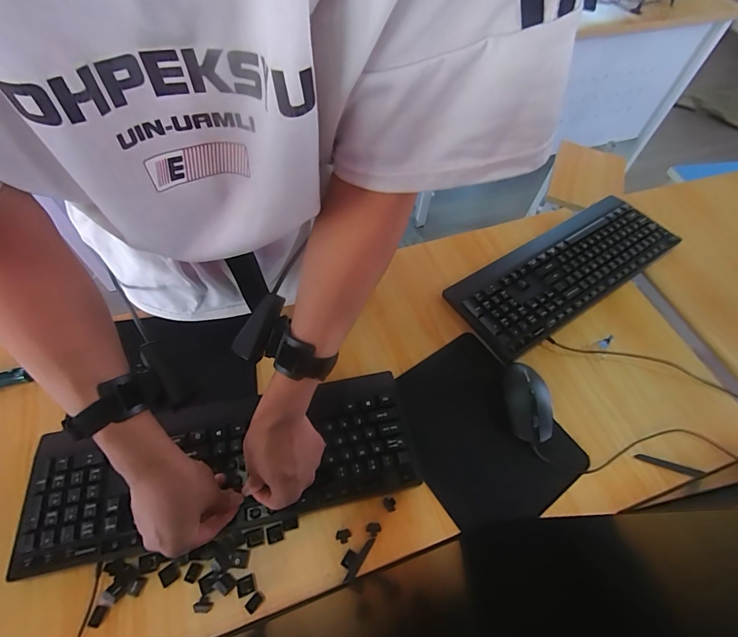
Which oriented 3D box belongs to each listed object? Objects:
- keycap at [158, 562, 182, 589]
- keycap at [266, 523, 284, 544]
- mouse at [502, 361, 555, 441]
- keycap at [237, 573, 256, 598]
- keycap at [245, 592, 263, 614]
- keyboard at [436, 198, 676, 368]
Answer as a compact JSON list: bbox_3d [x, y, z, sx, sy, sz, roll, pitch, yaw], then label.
[{"bbox_3d":[-0.214,0.275,0.413,0.020,0.004,0.019,-29,64,-21],"label":"keycap"},{"bbox_3d":[-0.107,0.245,0.438,0.018,0.007,0.017,-12,59,-11],"label":"keycap"},{"bbox_3d":[0.216,0.114,0.527,0.058,0.035,0.103,-9,58,-9],"label":"mouse"},{"bbox_3d":[-0.131,0.285,0.410,0.018,0.005,0.017,-19,60,-15],"label":"keycap"},{"bbox_3d":[-0.121,0.300,0.405,0.012,0.008,0.018,36,62,18],"label":"keycap"},{"bbox_3d":[0.339,-0.088,0.660,0.433,0.039,0.157,-29,63,-20],"label":"keyboard"}]

